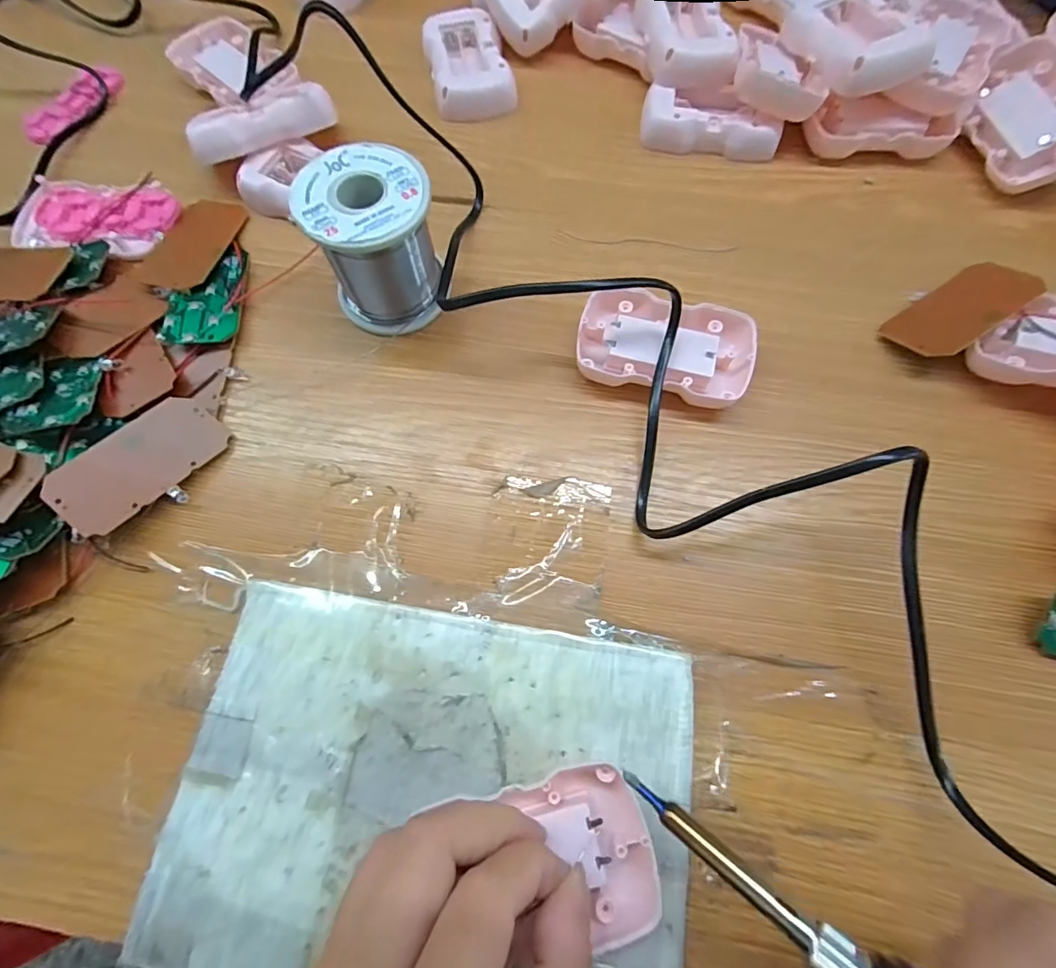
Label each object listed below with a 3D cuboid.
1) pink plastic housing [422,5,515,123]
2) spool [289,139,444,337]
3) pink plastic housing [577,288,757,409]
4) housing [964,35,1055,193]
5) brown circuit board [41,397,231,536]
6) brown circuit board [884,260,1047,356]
[{"bbox_3d":[-0.040,-0.282,0.326,0.051,0.018,0.085,-12,71,-4],"label":"pink plastic housing"},{"bbox_3d":[-0.076,-0.120,0.248,0.058,0.066,0.061,0,71,0],"label":"spool"},{"bbox_3d":[0.072,-0.071,0.255,0.089,0.023,0.054,17,72,6],"label":"pink plastic housing"},{"bbox_3d":[0.300,-0.219,0.293,0.055,0.018,0.086,-25,72,23],"label":"housing"},{"bbox_3d":[-0.185,-0.010,0.232,0.073,0.005,0.038,-43,91,-21],"label":"brown circuit board"},{"bbox_3d":[0.229,-0.093,0.256,0.069,0.004,0.037,-35,51,0],"label":"brown circuit board"}]

